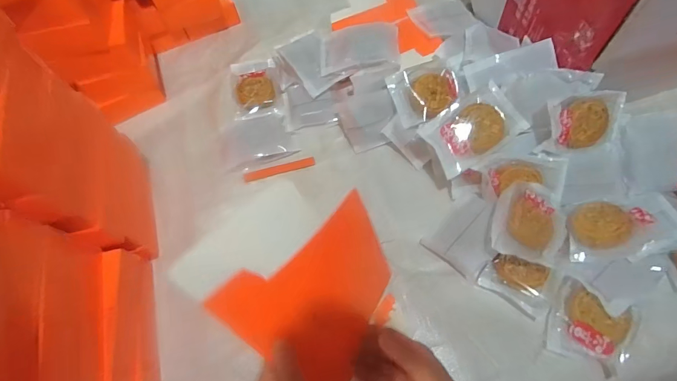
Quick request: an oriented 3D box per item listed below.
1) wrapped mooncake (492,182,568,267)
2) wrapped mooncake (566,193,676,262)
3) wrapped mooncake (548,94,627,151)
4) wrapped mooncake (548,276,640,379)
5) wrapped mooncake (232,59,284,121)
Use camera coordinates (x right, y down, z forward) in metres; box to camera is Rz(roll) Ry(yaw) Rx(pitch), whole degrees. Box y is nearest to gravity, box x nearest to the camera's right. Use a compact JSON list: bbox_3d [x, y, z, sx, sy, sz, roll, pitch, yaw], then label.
[{"bbox_3d":[0.256,0.044,0.501,0.109,0.029,0.110,20,67,-13],"label":"wrapped mooncake"},{"bbox_3d":[0.378,0.049,0.501,0.140,0.030,0.086,-17,55,12],"label":"wrapped mooncake"},{"bbox_3d":[0.344,-0.095,0.522,0.119,0.074,0.017,-10,19,-12],"label":"wrapped mooncake"},{"bbox_3d":[0.320,0.172,0.466,0.101,0.024,0.095,25,68,15],"label":"wrapped mooncake"},{"bbox_3d":[-0.150,-0.190,0.672,0.083,0.019,0.128,-12,64,-2],"label":"wrapped mooncake"}]

